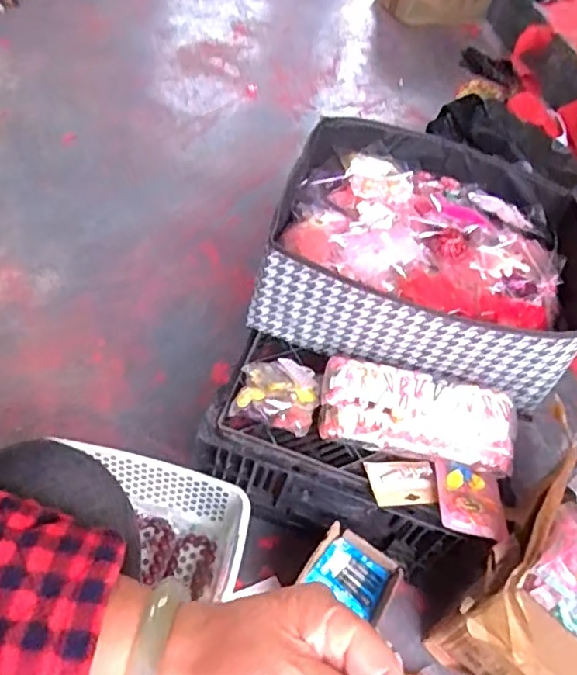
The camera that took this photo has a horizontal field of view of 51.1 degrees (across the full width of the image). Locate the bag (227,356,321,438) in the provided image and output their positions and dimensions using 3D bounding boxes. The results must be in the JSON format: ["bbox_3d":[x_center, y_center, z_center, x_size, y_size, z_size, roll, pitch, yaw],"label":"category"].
[{"bbox_3d":[-0.012,0.064,0.739,0.094,0.037,0.101,18,48,2],"label":"bag"}]

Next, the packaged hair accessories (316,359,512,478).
[{"bbox_3d":[0.152,0.094,0.727,0.232,0.069,0.097,12,48,-3],"label":"packaged hair accessories"}]

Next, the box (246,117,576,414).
[{"bbox_3d":[0.188,-0.121,0.839,0.396,0.132,0.369,19,48,3],"label":"box"}]

